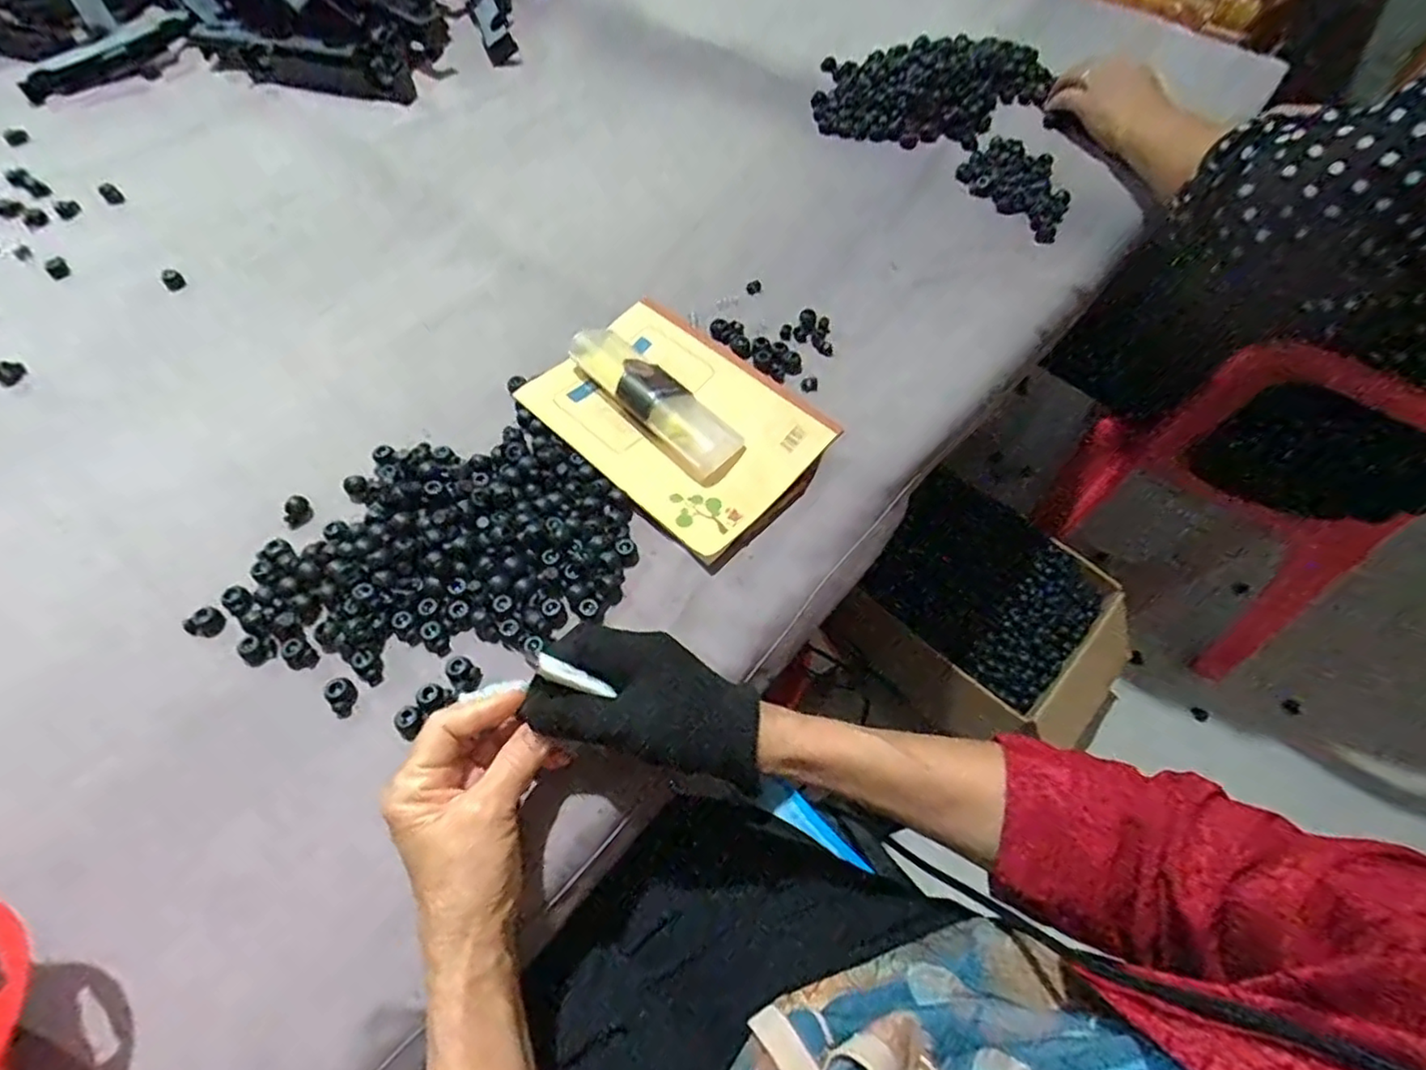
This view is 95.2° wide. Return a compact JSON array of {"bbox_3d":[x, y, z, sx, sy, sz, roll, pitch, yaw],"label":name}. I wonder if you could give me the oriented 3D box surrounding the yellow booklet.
[{"bbox_3d":[-0.029,-0.091,0.484,0.206,0.018,0.141,39,65,21],"label":"yellow booklet"}]

